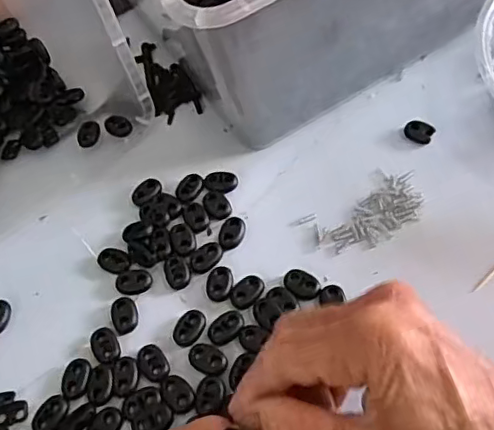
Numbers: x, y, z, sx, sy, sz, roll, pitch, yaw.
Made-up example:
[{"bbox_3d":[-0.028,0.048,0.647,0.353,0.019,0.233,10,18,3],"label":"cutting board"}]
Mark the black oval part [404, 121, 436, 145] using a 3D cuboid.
[{"bbox_3d":[0.112,-0.054,0.377,0.018,0.005,0.015,25,65,20],"label":"black oval part"}]

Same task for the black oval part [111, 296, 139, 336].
[{"bbox_3d":[-0.071,0.058,0.336,0.015,0.004,0.022,-20,59,-5],"label":"black oval part"}]

